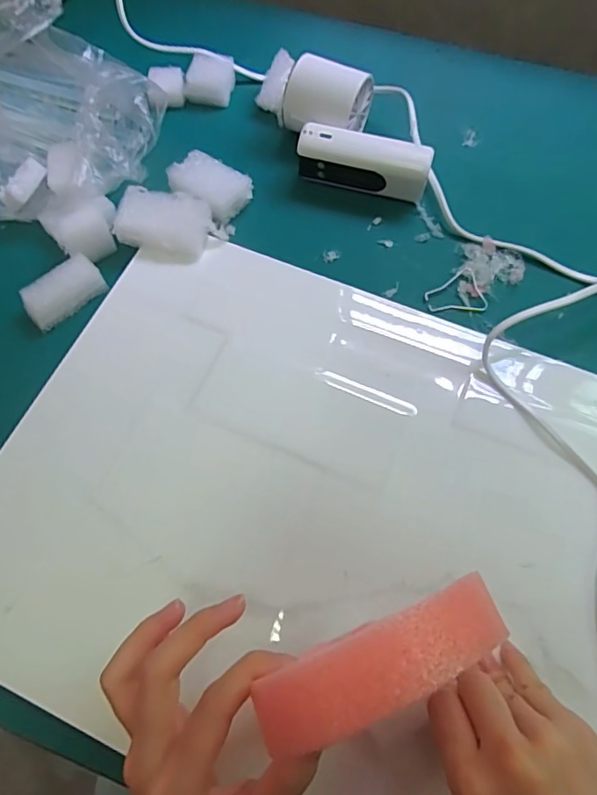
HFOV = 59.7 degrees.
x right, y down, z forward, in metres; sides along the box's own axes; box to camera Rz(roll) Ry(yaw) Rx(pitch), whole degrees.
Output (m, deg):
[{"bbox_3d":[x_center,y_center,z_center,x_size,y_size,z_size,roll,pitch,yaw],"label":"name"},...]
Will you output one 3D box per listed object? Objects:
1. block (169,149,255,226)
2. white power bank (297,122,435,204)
[{"bbox_3d":[-0.067,-0.156,0.388,0.054,0.024,0.044,32,71,14],"label":"block"},{"bbox_3d":[0.048,-0.171,0.384,0.095,0.040,0.023,14,67,7],"label":"white power bank"}]

